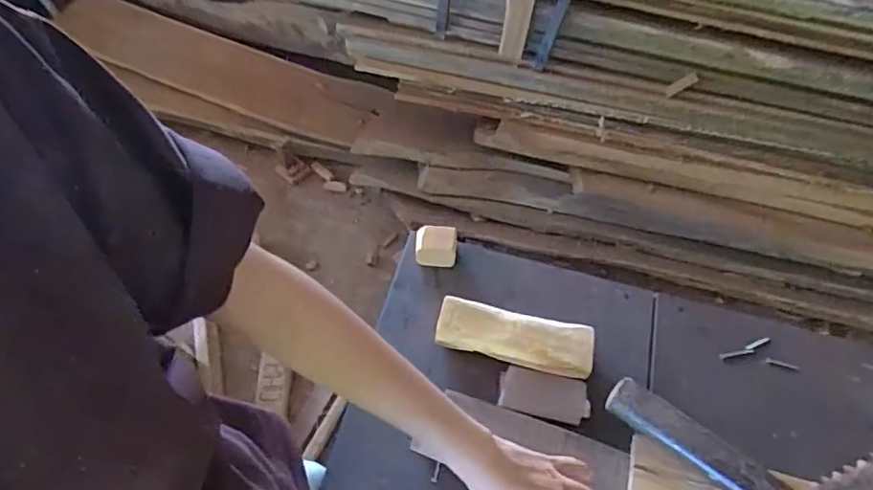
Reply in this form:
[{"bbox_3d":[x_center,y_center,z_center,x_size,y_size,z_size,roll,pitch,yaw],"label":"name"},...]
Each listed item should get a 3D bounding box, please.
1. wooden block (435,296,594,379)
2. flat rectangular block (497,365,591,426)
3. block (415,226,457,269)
[{"bbox_3d":[0.090,0.102,0.676,0.174,0.034,0.053,12,57,4],"label":"wooden block"},{"bbox_3d":[0.120,0.168,0.664,0.098,0.008,0.051,14,58,6],"label":"flat rectangular block"},{"bbox_3d":[-0.001,0.001,0.749,0.050,0.044,0.033,4,57,-1],"label":"block"}]

